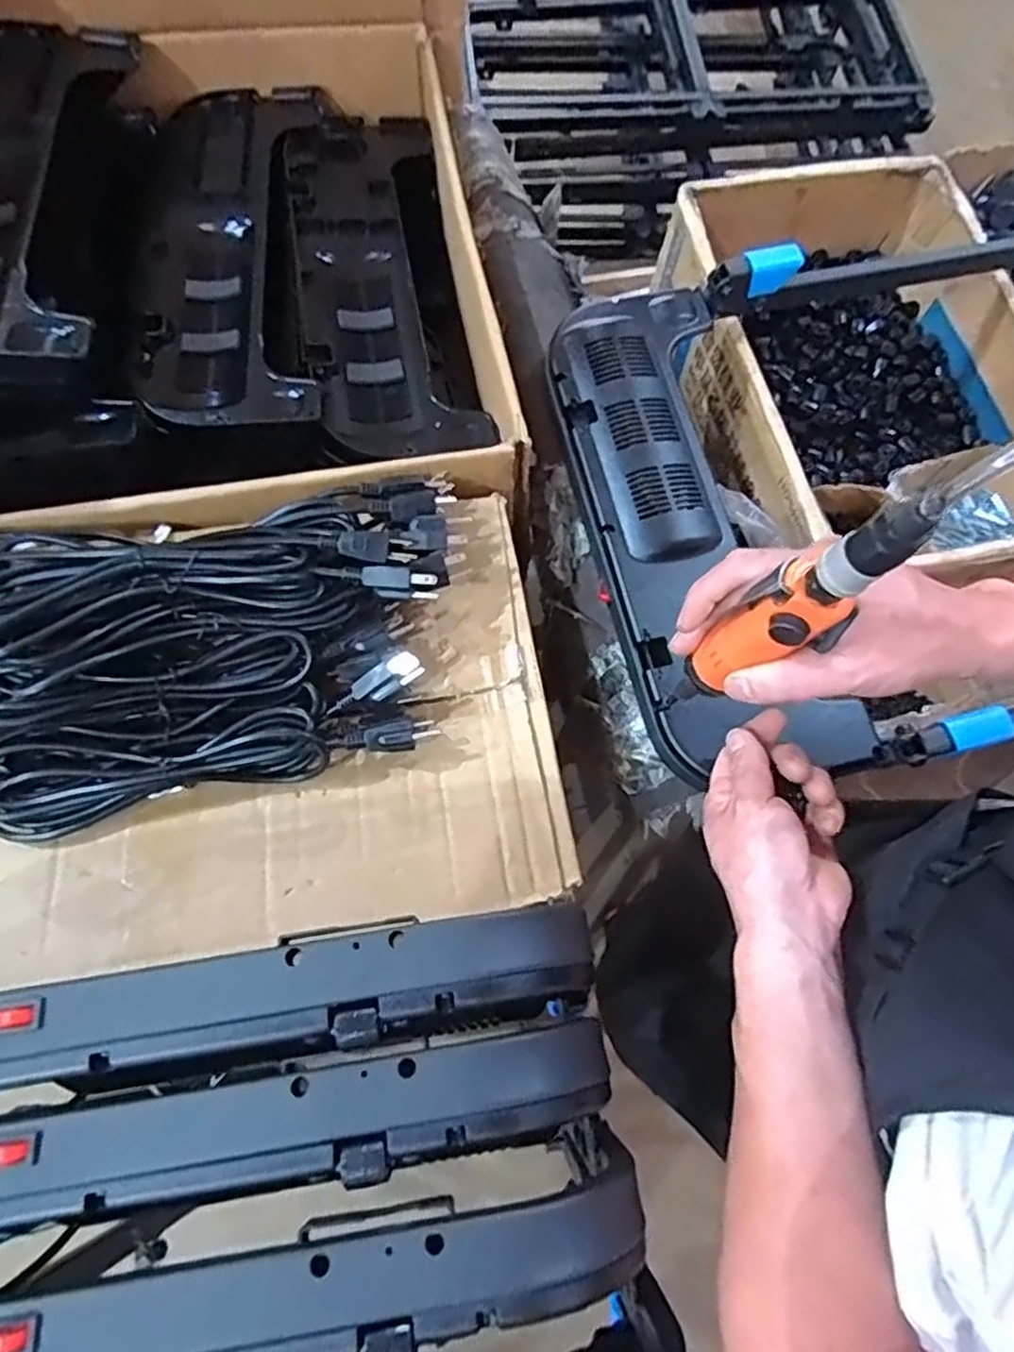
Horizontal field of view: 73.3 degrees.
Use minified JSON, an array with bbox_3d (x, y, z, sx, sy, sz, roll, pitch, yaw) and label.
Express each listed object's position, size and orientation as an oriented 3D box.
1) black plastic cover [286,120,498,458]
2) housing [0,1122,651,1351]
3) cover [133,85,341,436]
[{"bbox_3d":[-0.134,-0.422,0.714,0.164,0.037,0.479,-10,73,-5],"label":"black plastic cover"},{"bbox_3d":[-0.146,0.282,0.301,0.427,0.042,0.065,-7,72,-4],"label":"housing"},{"bbox_3d":[-0.279,-0.443,0.692,0.175,0.040,0.475,-5,72,-4],"label":"cover"}]

